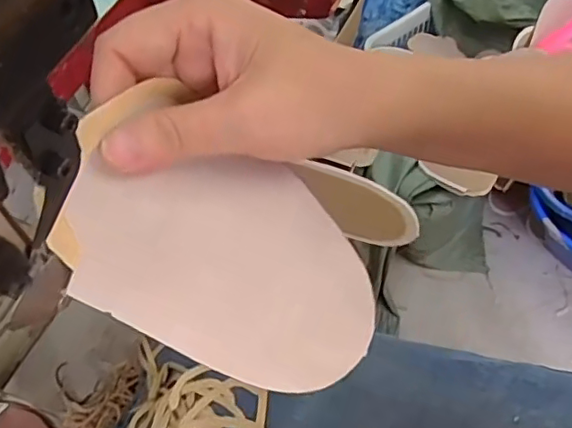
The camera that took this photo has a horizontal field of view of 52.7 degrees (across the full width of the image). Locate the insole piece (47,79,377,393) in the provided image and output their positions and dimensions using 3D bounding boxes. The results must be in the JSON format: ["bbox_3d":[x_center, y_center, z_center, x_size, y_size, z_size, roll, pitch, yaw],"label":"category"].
[{"bbox_3d":[-0.020,0.011,0.211,0.122,0.013,0.082,31,64,-12],"label":"insole piece"}]

